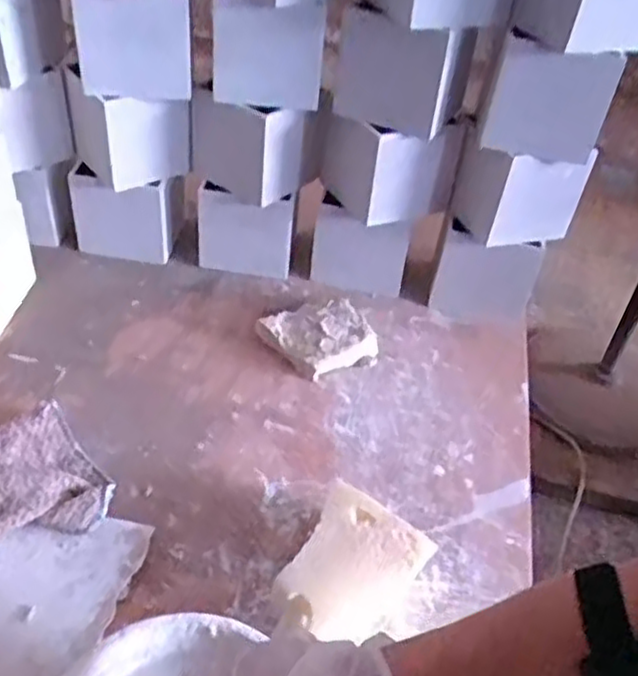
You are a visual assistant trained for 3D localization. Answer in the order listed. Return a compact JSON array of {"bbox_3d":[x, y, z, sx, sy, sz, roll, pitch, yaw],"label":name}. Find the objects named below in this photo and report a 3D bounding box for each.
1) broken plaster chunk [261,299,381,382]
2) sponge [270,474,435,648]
[{"bbox_3d":[0.004,-0.001,0.803,0.100,0.033,0.092,-14,44,-22],"label":"broken plaster chunk"},{"bbox_3d":[0.027,0.173,0.573,0.091,0.029,0.111,30,52,17],"label":"sponge"}]

